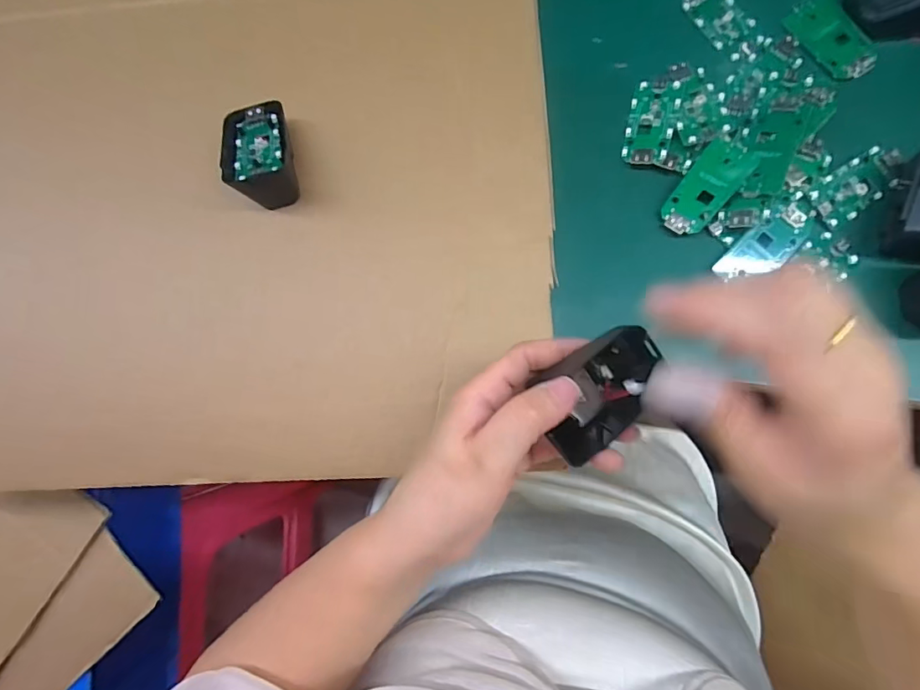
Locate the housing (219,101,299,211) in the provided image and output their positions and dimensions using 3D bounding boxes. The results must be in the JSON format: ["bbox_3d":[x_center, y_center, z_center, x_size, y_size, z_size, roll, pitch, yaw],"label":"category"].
[{"bbox_3d":[-0.137,-0.132,0.331,0.045,0.038,0.070,-16,80,2],"label":"housing"}]

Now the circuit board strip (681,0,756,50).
[{"bbox_3d":[0.182,-0.236,0.338,0.033,0.004,0.054,-34,80,-1],"label":"circuit board strip"}]

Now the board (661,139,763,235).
[{"bbox_3d":[0.159,-0.102,0.310,0.031,0.004,0.064,40,100,18],"label":"board"}]

